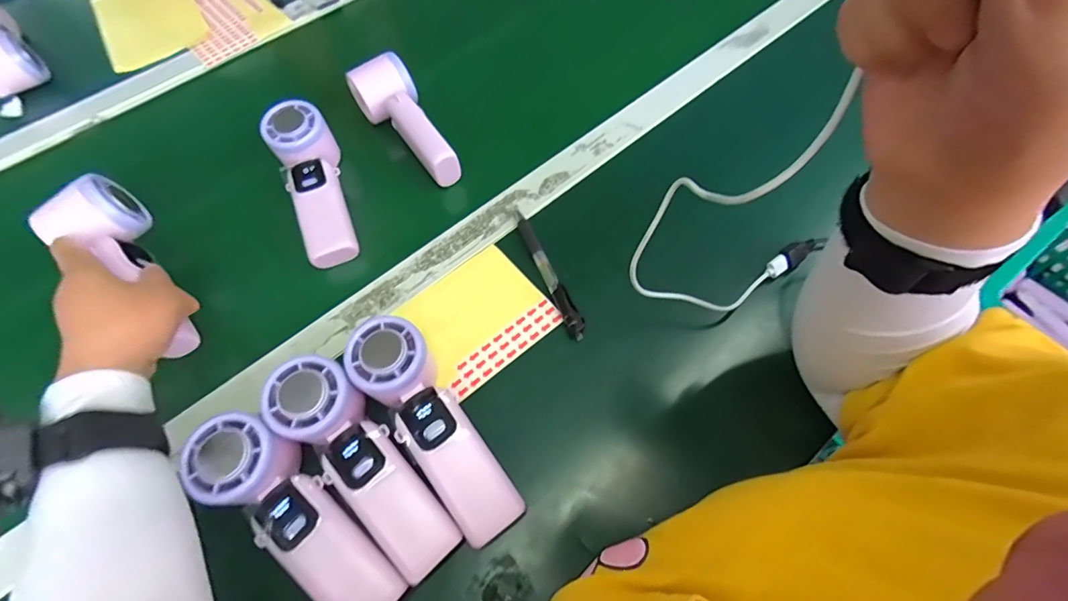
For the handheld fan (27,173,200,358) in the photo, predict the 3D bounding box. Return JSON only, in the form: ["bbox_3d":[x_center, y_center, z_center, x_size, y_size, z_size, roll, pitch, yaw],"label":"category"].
[{"bbox_3d":[-0.327,-0.025,0.383,0.061,0.048,0.168,-35,88,-15],"label":"handheld fan"}]

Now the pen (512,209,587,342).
[{"bbox_3d":[0.011,-0.028,0.413,0.015,0.010,0.141,-21,63,-8],"label":"pen"}]

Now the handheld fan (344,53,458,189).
[{"bbox_3d":[-0.120,-0.183,0.473,0.058,0.047,0.148,-40,67,-16],"label":"handheld fan"}]

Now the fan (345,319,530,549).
[{"bbox_3d":[-0.071,0.088,0.338,0.050,0.045,0.166,-34,78,-14],"label":"fan"}]

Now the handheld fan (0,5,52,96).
[{"bbox_3d":[-0.648,-0.307,0.571,0.064,0.055,0.154,-38,67,-16],"label":"handheld fan"}]

